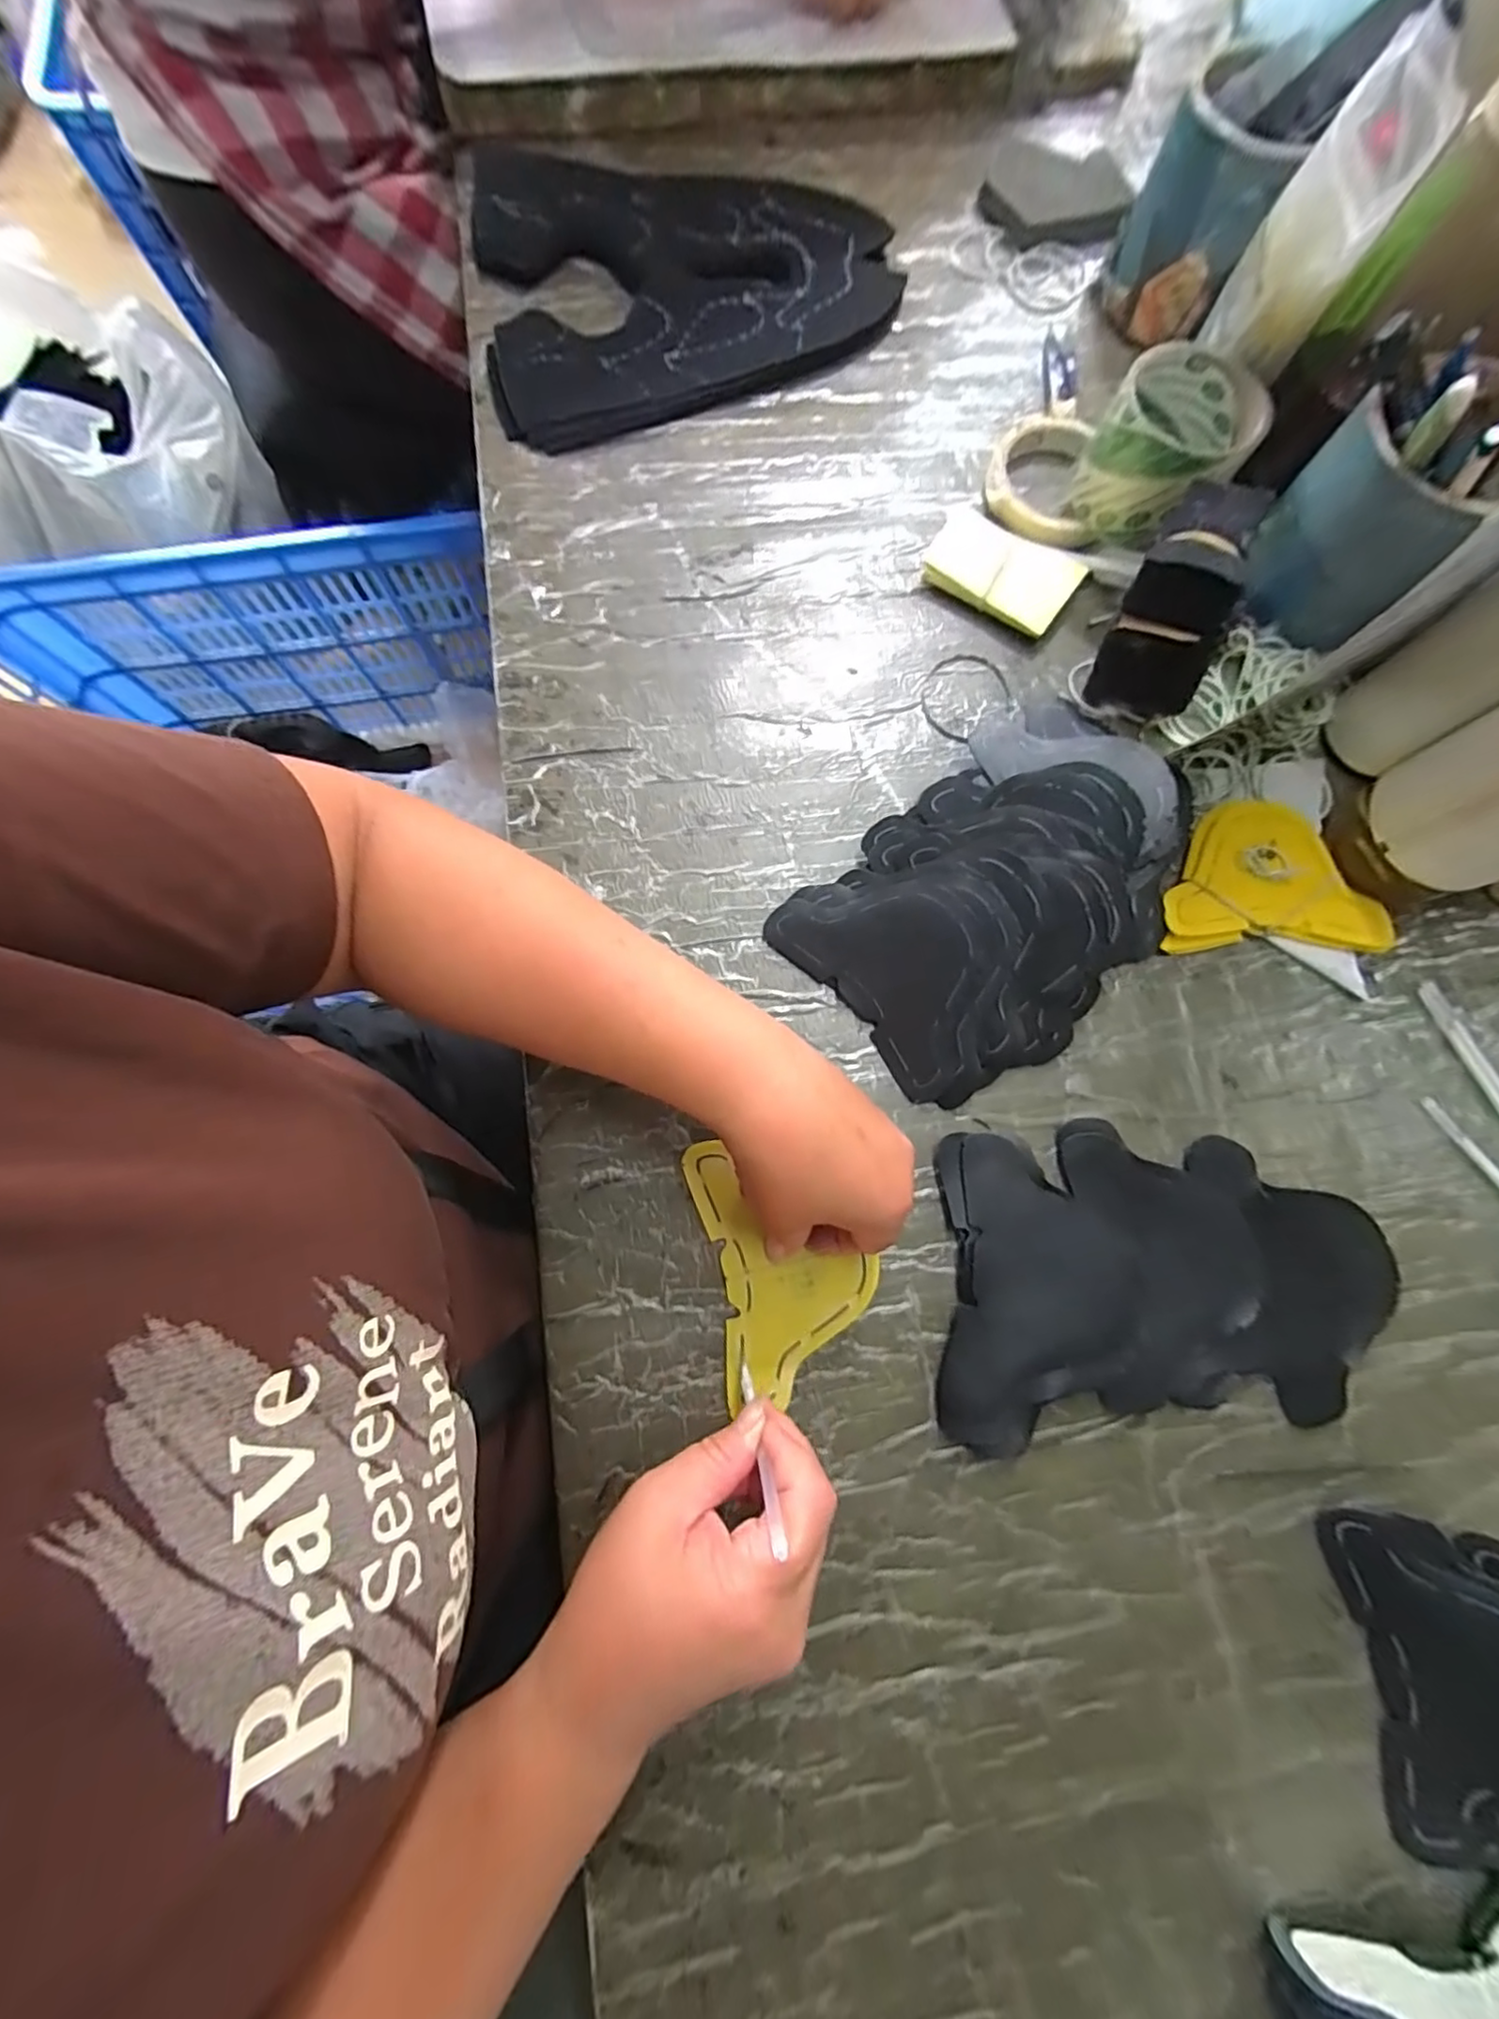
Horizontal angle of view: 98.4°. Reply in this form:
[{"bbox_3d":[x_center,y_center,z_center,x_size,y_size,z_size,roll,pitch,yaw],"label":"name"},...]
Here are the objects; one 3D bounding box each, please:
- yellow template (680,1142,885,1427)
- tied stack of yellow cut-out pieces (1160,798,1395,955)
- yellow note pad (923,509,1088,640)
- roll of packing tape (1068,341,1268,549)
[{"bbox_3d":[0.019,0.127,0.335,0.083,0.005,0.125,-12,78,-4],"label":"yellow template"},{"bbox_3d":[0.317,-0.082,0.395,0.139,0.015,0.094,0,78,-1],"label":"tied stack of yellow cut-out pieces"},{"bbox_3d":[0.165,-0.292,0.430,0.097,0.022,0.059,36,79,6],"label":"yellow note pad"},{"bbox_3d":[0.261,-0.349,0.414,0.082,0.075,0.095,35,79,6],"label":"roll of packing tape"}]

